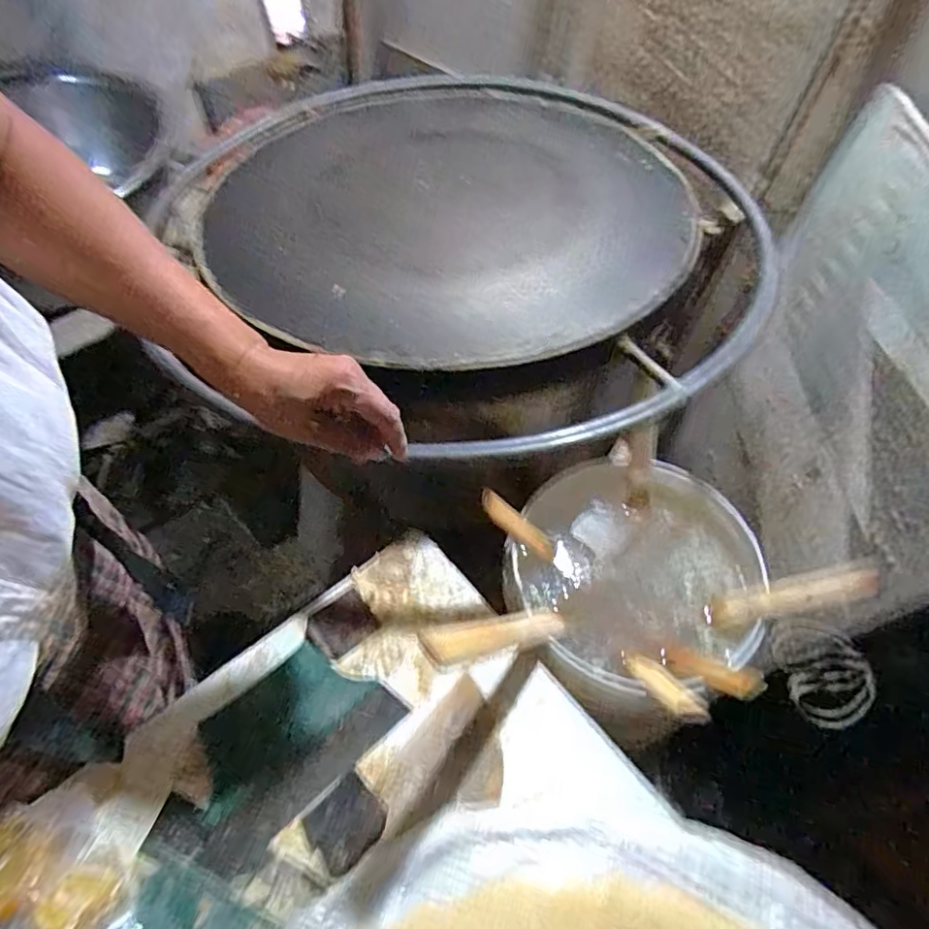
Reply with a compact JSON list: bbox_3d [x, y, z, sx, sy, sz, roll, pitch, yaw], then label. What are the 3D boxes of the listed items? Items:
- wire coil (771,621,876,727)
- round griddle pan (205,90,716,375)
[{"bbox_3d":[0.410,0.236,0.639,0.089,0.033,0.105,-2,53,-3],"label":"wire coil"},{"bbox_3d":[-0.022,-0.375,0.769,0.653,0.041,0.618,-1,52,1],"label":"round griddle pan"}]

